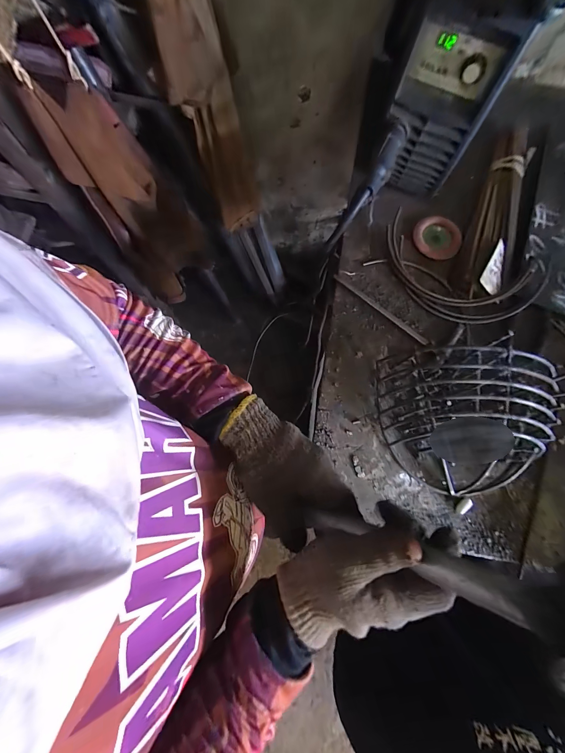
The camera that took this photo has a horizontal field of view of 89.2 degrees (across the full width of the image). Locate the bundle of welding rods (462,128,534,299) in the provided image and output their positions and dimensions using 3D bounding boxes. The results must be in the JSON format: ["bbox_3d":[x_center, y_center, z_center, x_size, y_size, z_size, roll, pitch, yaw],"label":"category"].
[{"bbox_3d":[0.371,-0.276,0.488,0.063,0.033,0.327,19,78,5],"label":"bundle of welding rods"}]

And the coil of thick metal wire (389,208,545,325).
[{"bbox_3d":[0.287,-0.168,0.472,0.262,0.019,0.148,23,79,6],"label":"coil of thick metal wire"}]

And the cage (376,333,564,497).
[{"bbox_3d":[0.232,0.061,0.370,0.196,0.106,0.181,0,77,1],"label":"cage"}]

